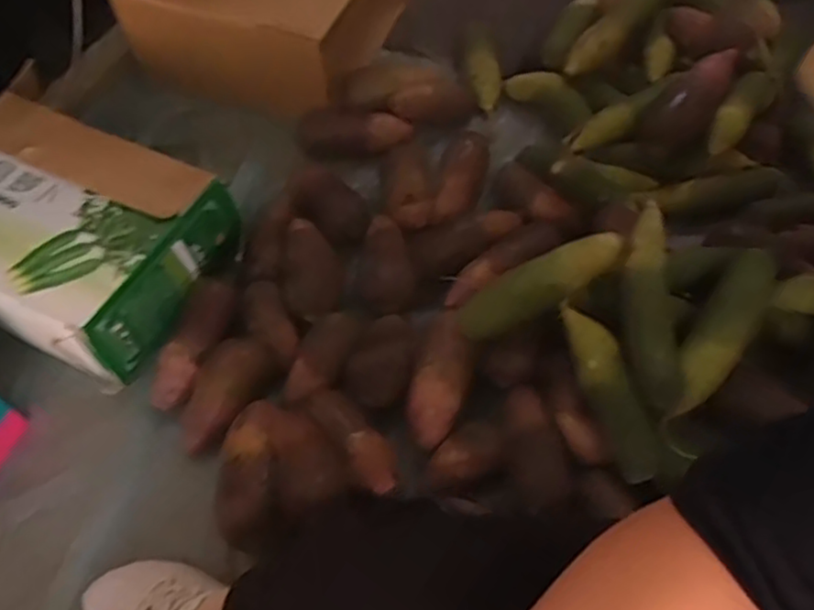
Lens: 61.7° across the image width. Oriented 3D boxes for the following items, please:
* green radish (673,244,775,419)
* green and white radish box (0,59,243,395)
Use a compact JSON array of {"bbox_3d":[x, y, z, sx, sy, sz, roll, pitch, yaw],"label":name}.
[{"bbox_3d":[0.351,0.034,0.761,0.060,0.058,0.221,31,64,19],"label":"green radish"},{"bbox_3d":[-0.442,-0.090,0.875,0.376,0.125,0.275,25,62,16],"label":"green and white radish box"}]

